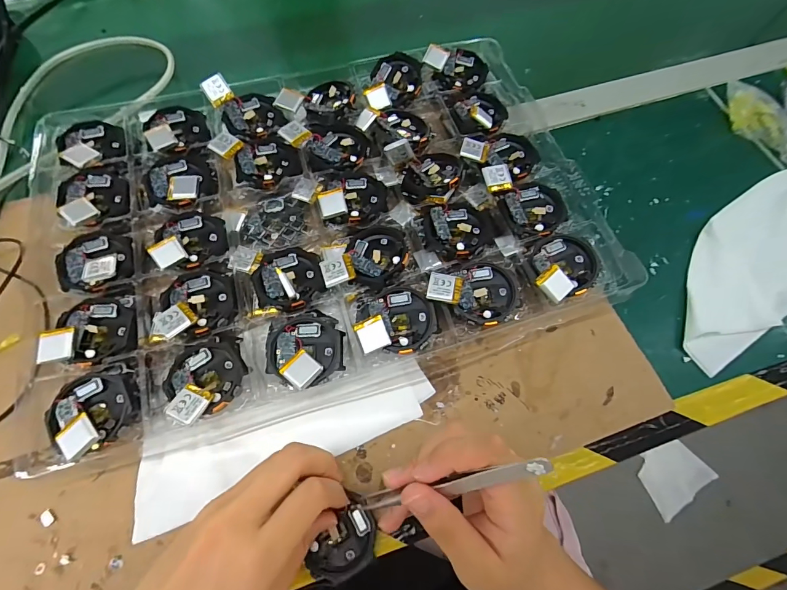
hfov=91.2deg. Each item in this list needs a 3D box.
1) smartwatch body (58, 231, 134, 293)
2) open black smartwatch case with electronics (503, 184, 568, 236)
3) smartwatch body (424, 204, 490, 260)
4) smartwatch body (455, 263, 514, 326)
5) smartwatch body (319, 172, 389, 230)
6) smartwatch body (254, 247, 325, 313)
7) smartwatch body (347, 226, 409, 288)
[{"bbox_3d":[-0.228,-0.028,0.294,0.055,0.012,0.051,0,66,-1],"label":"smartwatch body"},{"bbox_3d":[0.117,-0.070,0.316,0.048,0.013,0.045,-36,72,-15],"label":"open black smartwatch case with electronics"},{"bbox_3d":[0.052,-0.053,0.308,0.054,0.008,0.049,-14,67,-7],"label":"smartwatch body"},{"bbox_3d":[0.069,-0.003,0.285,0.041,0.008,0.048,3,66,0],"label":"smartwatch body"},{"bbox_3d":[-0.034,-0.083,0.326,0.055,0.013,0.056,0,66,-1],"label":"smartwatch body"},{"bbox_3d":[-0.080,-0.014,0.293,0.051,0.018,0.053,0,66,-1],"label":"smartwatch body"},{"bbox_3d":[-0.011,-0.031,0.297,0.042,0.013,0.053,-8,67,-5],"label":"smartwatch body"}]

